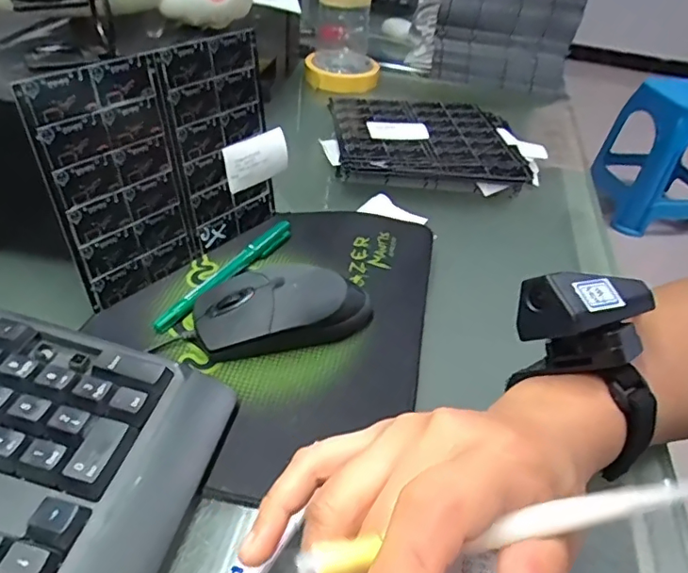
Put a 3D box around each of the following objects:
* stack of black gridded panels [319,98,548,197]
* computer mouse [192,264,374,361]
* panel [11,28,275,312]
[{"bbox_3d":[0.090,-0.147,0.553,0.207,0.023,0.150,3,40,-4],"label":"stack of black gridded panels"},{"bbox_3d":[-0.036,0.016,0.342,0.111,0.035,0.060,0,40,-8],"label":"computer mouse"},{"bbox_3d":[-0.110,-0.080,0.363,0.004,0.141,0.161,23,41,31],"label":"panel"}]

